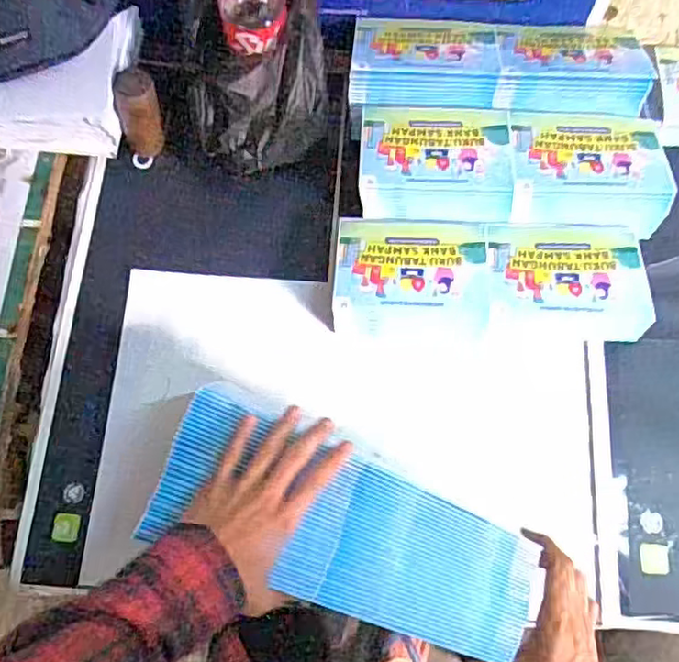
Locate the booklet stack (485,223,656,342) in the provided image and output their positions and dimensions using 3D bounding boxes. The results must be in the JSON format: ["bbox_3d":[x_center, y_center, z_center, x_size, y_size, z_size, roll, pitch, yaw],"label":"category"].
[{"bbox_3d":[0.224,-0.046,0.641,0.154,0.055,0.117,1,72,2],"label":"booklet stack"}]

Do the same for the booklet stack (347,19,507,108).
[{"bbox_3d":[0.091,-0.294,0.678,0.152,0.037,0.113,2,72,3],"label":"booklet stack"}]

